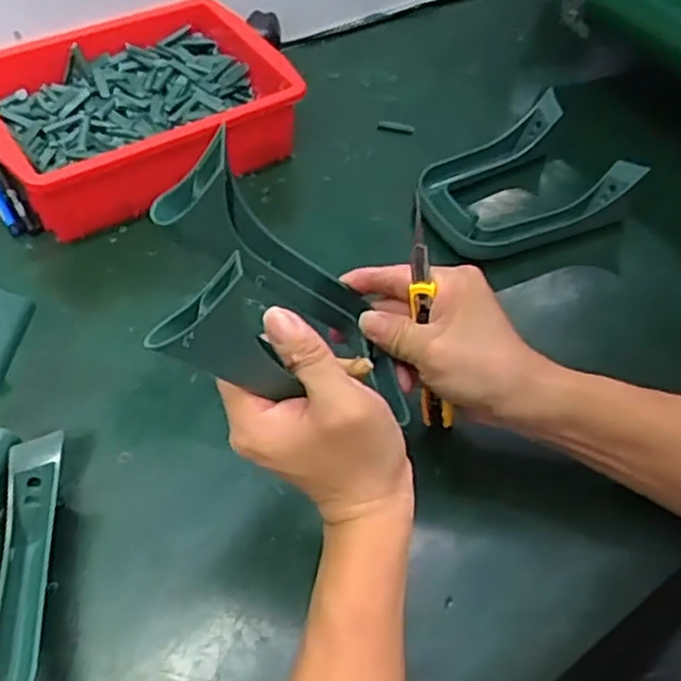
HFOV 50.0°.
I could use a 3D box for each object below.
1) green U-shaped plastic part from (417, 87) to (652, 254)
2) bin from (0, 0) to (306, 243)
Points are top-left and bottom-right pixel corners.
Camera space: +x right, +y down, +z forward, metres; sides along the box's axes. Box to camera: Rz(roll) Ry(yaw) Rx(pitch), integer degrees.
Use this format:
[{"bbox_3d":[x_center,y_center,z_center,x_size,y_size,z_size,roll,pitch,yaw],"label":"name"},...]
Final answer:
[{"bbox_3d":[0.147,-0.135,0.624,0.162,0.058,0.127,-21,55,-19],"label":"green U-shaped plastic part"},{"bbox_3d":[-0.178,-0.199,0.637,0.242,0.078,0.186,-27,57,-23],"label":"bin"}]

